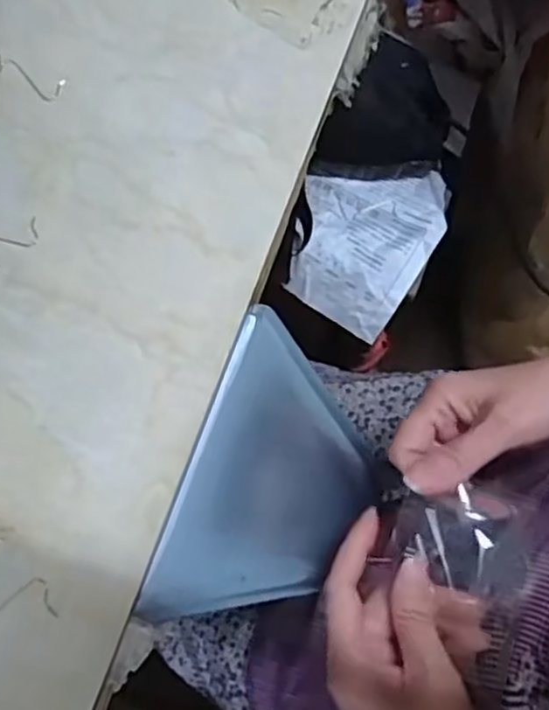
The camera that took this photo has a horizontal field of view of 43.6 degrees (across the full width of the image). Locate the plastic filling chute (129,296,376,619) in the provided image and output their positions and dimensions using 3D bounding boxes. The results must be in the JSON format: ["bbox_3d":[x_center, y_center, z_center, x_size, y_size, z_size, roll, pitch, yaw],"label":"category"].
[{"bbox_3d":[-0.001,0.067,0.352,0.025,0.126,0.139,4,68,44],"label":"plastic filling chute"}]

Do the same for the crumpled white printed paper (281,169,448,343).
[{"bbox_3d":[0.079,-0.109,0.627,0.124,0.027,0.156,32,77,9],"label":"crumpled white printed paper"}]

